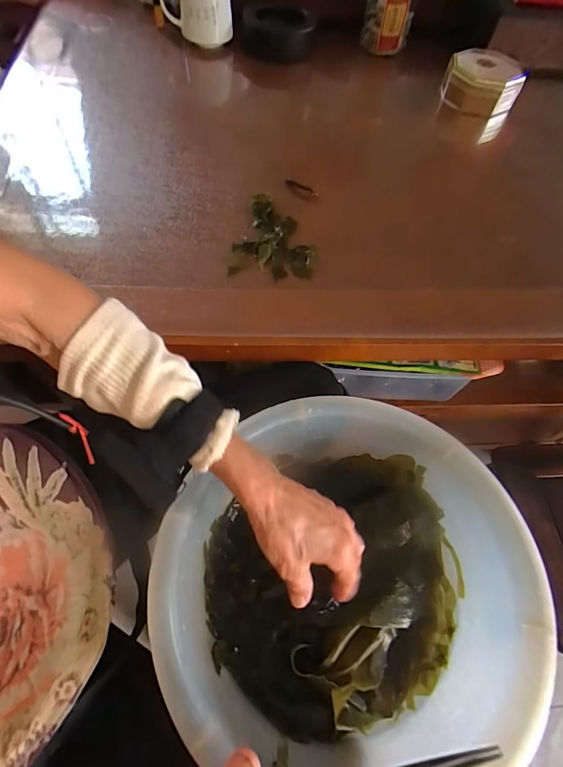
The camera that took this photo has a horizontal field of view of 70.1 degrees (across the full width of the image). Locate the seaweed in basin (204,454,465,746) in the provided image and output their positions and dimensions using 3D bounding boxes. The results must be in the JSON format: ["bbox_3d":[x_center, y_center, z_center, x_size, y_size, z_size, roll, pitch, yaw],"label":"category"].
[{"bbox_3d":[0.054,0.194,0.400,0.249,0.042,0.233,1,62,-2],"label":"seaweed in basin"}]

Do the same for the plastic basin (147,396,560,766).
[{"bbox_3d":[0.059,0.173,0.372,0.304,0.106,0.301,2,61,-3],"label":"plastic basin"}]

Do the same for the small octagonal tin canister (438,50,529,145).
[{"bbox_3d":[0.351,-0.514,0.715,0.125,0.090,0.097,38,65,16],"label":"small octagonal tin canister"}]

